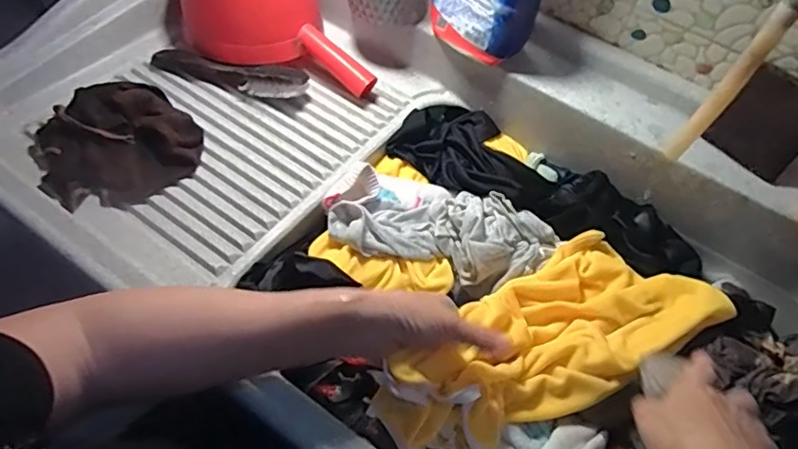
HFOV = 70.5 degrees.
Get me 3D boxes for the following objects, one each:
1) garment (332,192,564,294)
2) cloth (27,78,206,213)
[{"bbox_3d":[0.054,0.013,0.642,0.252,0.056,0.105,11,58,3],"label":"garment"},{"bbox_3d":[-0.305,-0.089,0.611,0.168,0.038,0.144,-21,62,-16],"label":"cloth"}]

